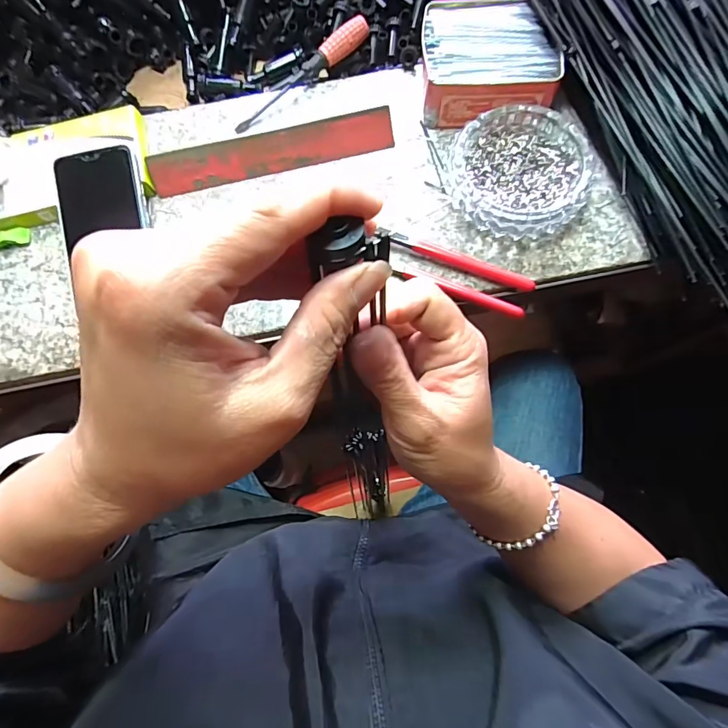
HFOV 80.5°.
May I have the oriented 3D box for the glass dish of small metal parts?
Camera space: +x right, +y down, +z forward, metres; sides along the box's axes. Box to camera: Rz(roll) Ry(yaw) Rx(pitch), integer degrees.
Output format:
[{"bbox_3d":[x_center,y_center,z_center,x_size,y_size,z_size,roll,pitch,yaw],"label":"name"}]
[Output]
[{"bbox_3d":[0.145,-0.173,0.387,0.130,0.030,0.116,-30,77,-6],"label":"glass dish of small metal parts"}]

